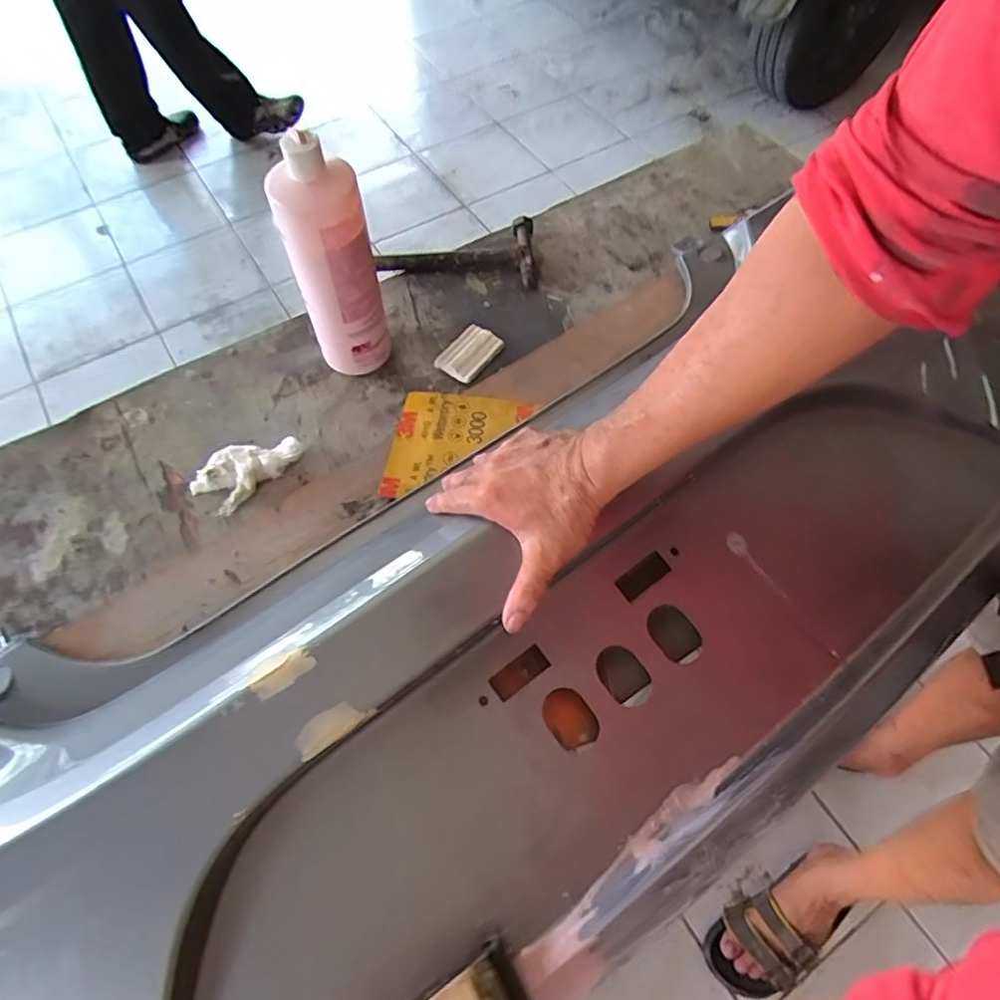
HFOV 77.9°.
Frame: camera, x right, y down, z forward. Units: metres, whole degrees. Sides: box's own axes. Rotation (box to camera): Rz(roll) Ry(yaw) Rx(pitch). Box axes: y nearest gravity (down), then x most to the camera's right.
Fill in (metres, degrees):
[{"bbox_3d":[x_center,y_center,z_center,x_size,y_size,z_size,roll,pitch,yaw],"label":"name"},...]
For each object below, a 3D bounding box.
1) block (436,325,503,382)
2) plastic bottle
[{"bbox_3d":[-0.035,-0.173,0.722,0.049,0.013,0.077,33,68,17],"label":"block"},{"bbox_3d":[-0.161,-0.224,0.617,0.083,0.252,0.064,-17,63,-7],"label":"plastic bottle"}]

